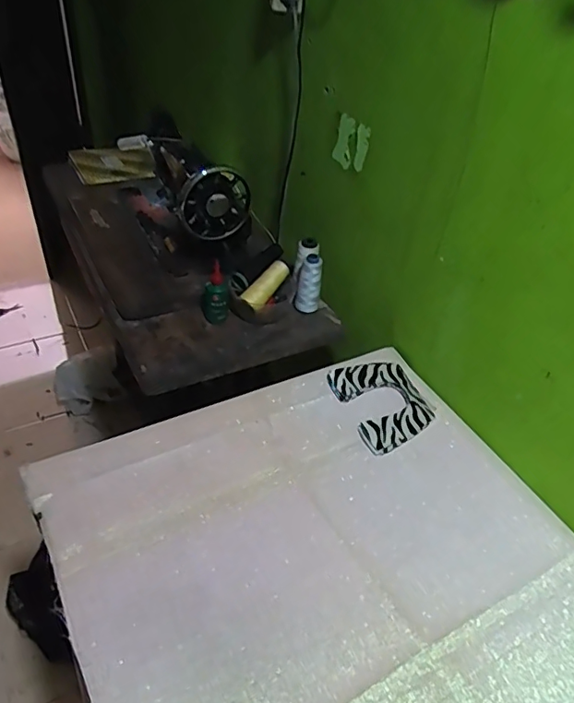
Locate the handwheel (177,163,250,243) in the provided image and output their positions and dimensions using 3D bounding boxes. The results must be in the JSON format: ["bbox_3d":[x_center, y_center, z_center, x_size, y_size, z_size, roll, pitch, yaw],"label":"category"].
[{"bbox_3d":[-0.129,-0.266,0.968,0.129,0.125,0.033,-20,48,-27],"label":"handwheel"}]

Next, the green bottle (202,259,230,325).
[{"bbox_3d":[-0.127,-0.106,0.953,0.048,0.094,0.037,-1,42,-9],"label":"green bottle"}]

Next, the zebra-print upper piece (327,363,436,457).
[{"bbox_3d":[0.149,0.077,0.842,0.128,0.010,0.155,-17,53,-22],"label":"zebra-print upper piece"}]

